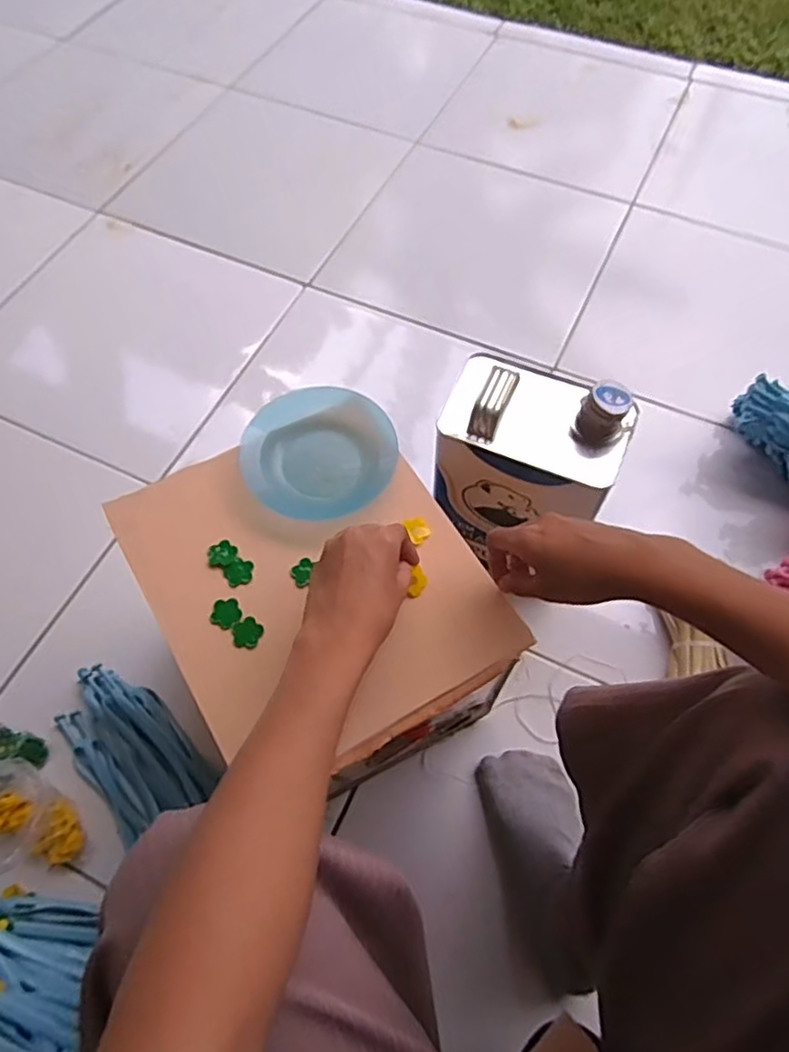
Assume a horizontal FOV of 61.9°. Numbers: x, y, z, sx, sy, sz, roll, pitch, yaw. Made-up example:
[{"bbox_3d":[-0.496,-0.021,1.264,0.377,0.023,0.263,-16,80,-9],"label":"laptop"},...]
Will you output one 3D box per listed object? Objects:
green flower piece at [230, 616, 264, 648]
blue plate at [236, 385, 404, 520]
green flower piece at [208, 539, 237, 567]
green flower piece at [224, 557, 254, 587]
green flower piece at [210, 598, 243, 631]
[{"bbox_3d":[-0.113,0.082,0.505,0.022,0.004,0.023,0,63,1],"label":"green flower piece"},{"bbox_3d":[-0.066,-0.064,0.566,0.127,0.029,0.121,0,63,1],"label":"blue plate"},{"bbox_3d":[-0.140,0.022,0.534,0.023,0.004,0.021,-30,66,-14],"label":"green flower piece"},{"bbox_3d":[-0.123,0.036,0.518,0.023,0.004,0.023,0,63,1],"label":"green flower piece"},{"bbox_3d":[-0.131,0.068,0.511,0.023,0.004,0.025,-1,63,0],"label":"green flower piece"}]

